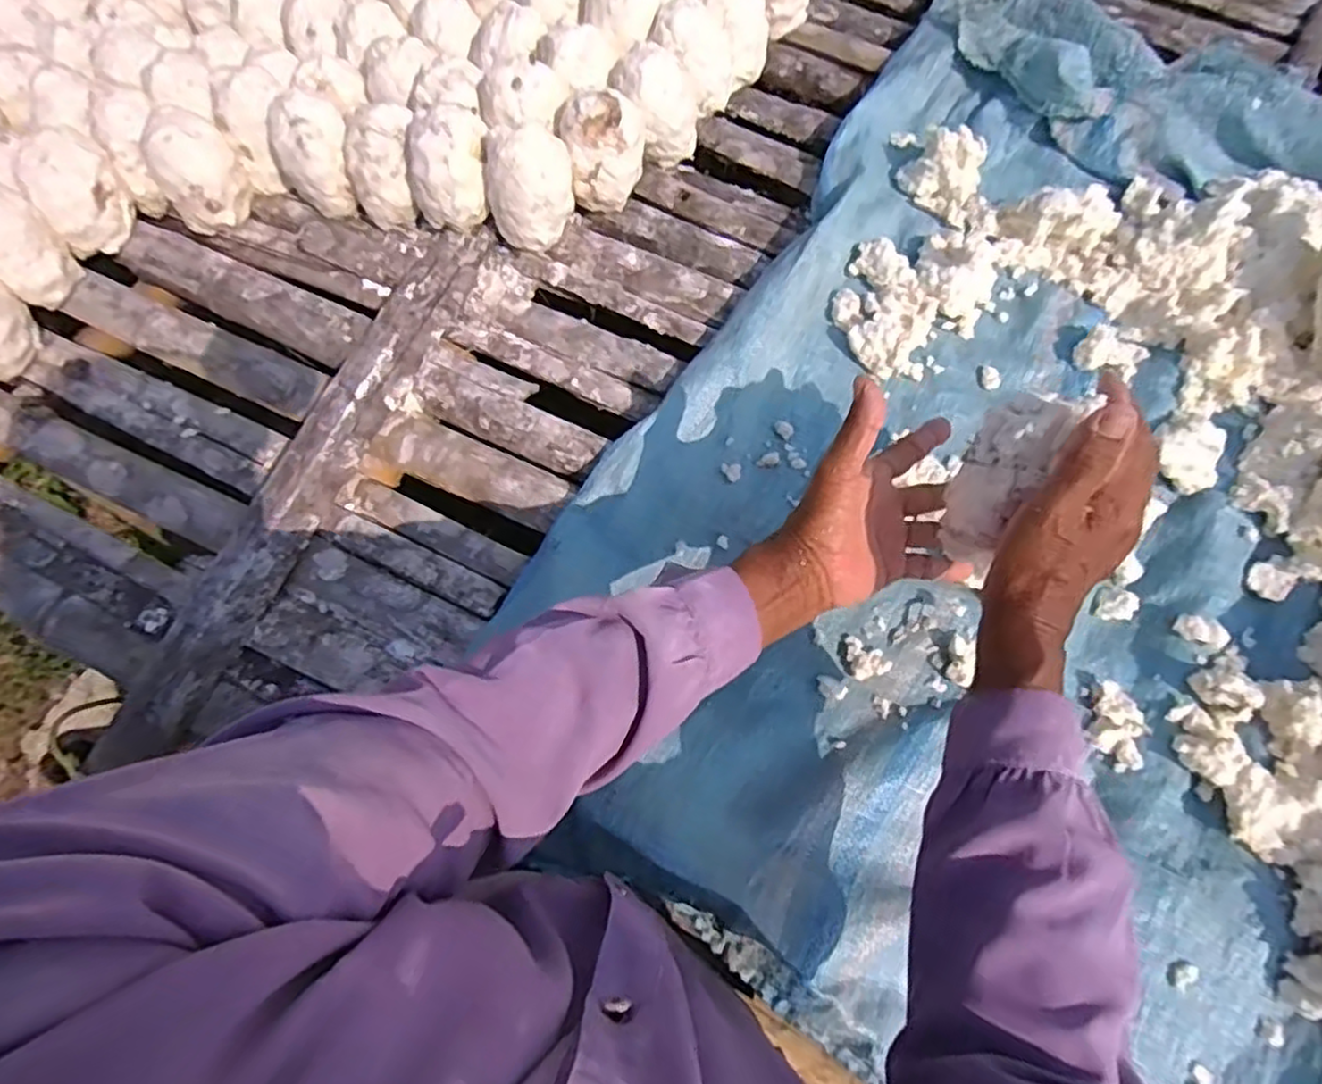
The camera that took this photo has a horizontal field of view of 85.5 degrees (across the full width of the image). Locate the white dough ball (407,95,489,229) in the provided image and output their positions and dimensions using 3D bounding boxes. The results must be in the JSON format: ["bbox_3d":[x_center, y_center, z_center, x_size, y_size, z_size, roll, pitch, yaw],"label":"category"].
[{"bbox_3d":[-0.207,-0.367,0.703,0.083,0.083,0.081,-1,70,2],"label":"white dough ball"}]

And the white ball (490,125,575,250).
[{"bbox_3d":[-0.126,-0.342,0.693,0.082,0.092,0.064,-12,70,-2],"label":"white ball"}]

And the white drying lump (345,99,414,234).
[{"bbox_3d":[-0.280,-0.384,0.730,0.076,0.093,0.071,-1,70,2],"label":"white drying lump"}]

